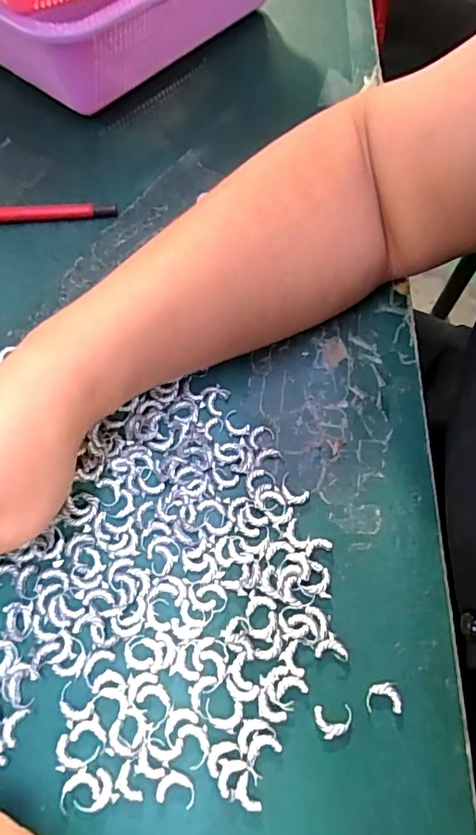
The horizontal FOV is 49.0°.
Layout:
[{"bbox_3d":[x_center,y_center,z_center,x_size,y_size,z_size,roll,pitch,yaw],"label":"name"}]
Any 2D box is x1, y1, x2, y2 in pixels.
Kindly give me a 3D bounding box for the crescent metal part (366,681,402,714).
[{"bbox_3d":[0.061,0.117,0.218,0.014,0.004,0.011,3,64,-1],"label":"crescent metal part"}]

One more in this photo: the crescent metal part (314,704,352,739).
[{"bbox_3d":[0.039,0.124,0.213,0.015,0.004,0.012,-1,64,-3],"label":"crescent metal part"}]

